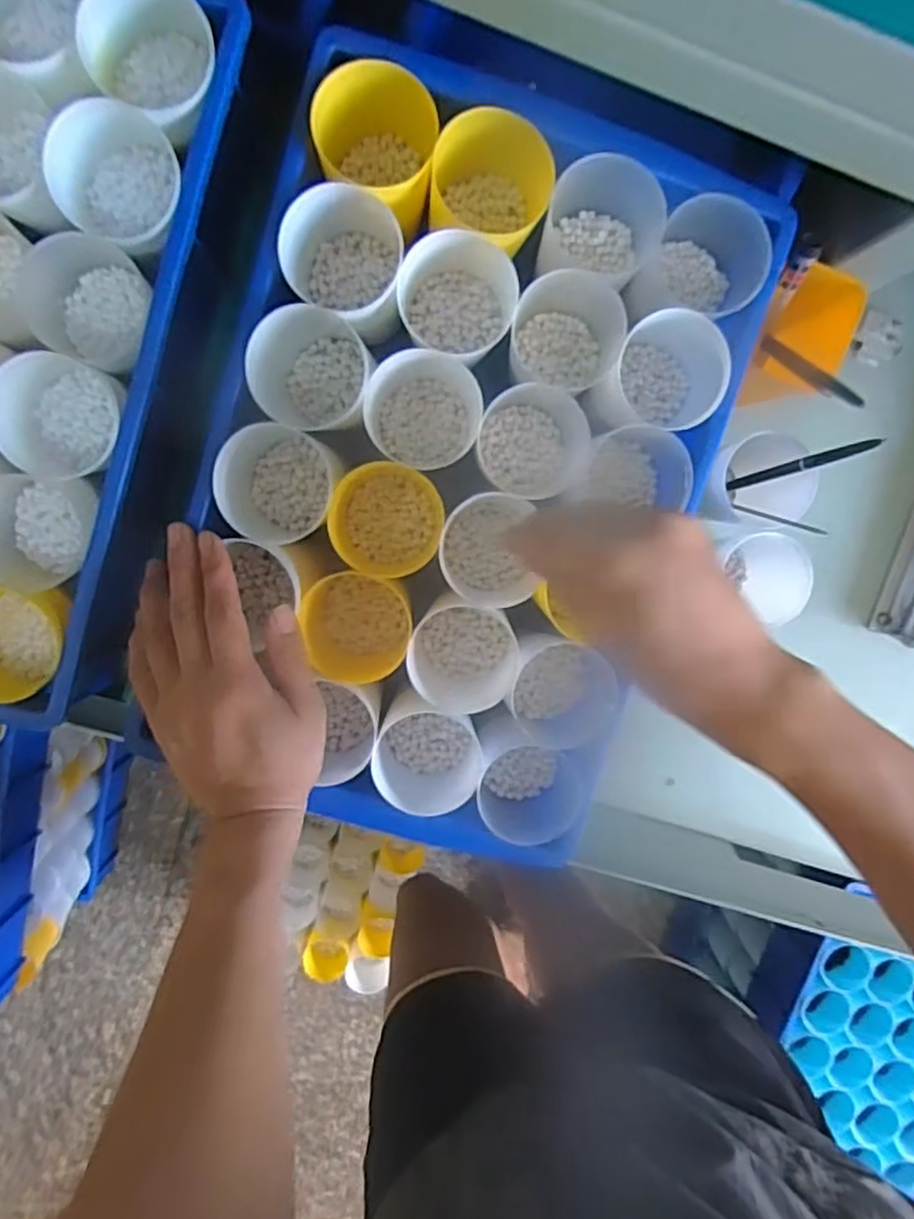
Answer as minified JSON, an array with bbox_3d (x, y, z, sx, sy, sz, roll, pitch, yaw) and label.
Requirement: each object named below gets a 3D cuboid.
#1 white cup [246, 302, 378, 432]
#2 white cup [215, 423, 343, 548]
[{"bbox_3d":[-0.080,-0.133,0.400,0.063,0.055,0.058,-1,97,-4],"label":"white cup"},{"bbox_3d":[-0.102,-0.071,0.407,0.061,0.058,0.062,-1,97,-4],"label":"white cup"}]

